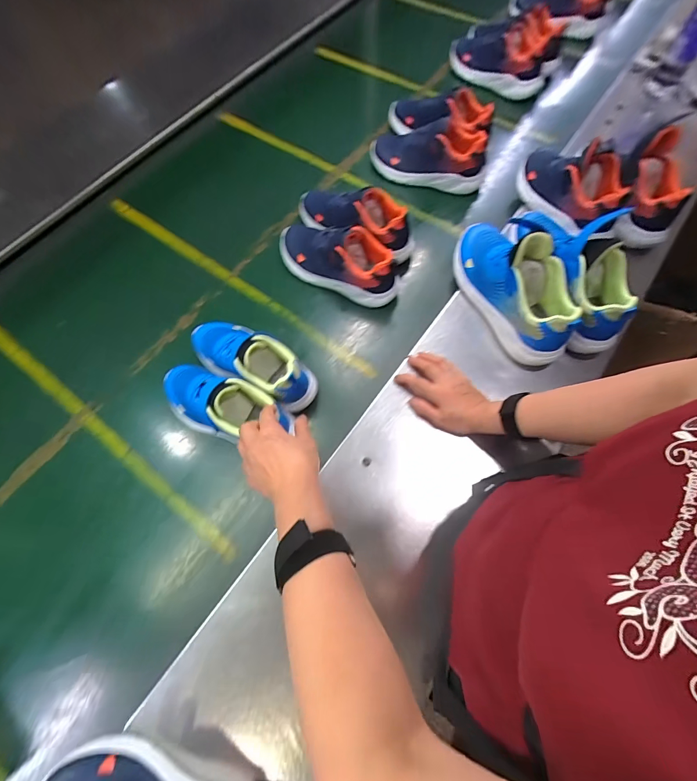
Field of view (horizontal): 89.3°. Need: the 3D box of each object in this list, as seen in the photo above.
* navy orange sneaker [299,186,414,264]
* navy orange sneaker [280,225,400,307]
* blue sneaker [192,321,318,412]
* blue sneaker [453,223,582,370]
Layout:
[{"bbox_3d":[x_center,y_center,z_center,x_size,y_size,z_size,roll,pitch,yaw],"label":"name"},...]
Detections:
[{"bbox_3d":[0.008,-0.328,0.661,0.247,0.090,0.096,30,71,12],"label":"navy orange sneaker"},{"bbox_3d":[-0.021,-0.244,0.636,0.245,0.099,0.088,25,71,10],"label":"navy orange sneaker"},{"bbox_3d":[-0.162,-0.051,0.573,0.235,0.105,0.094,38,73,14],"label":"blue sneaker"},{"bbox_3d":[0.261,-0.174,0.548,0.091,0.120,0.261,-23,70,-8],"label":"blue sneaker"}]

